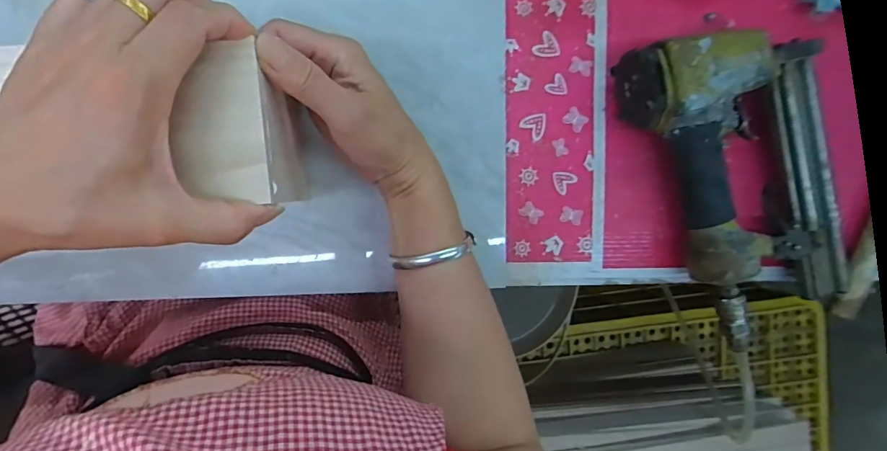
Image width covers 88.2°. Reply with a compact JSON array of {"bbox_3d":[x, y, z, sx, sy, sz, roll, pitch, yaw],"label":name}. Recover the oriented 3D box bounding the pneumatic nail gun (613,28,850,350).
[{"bbox_3d":[0.249,-0.045,0.368,0.152,0.056,0.249,-23,96,-3],"label":"pneumatic nail gun"}]

